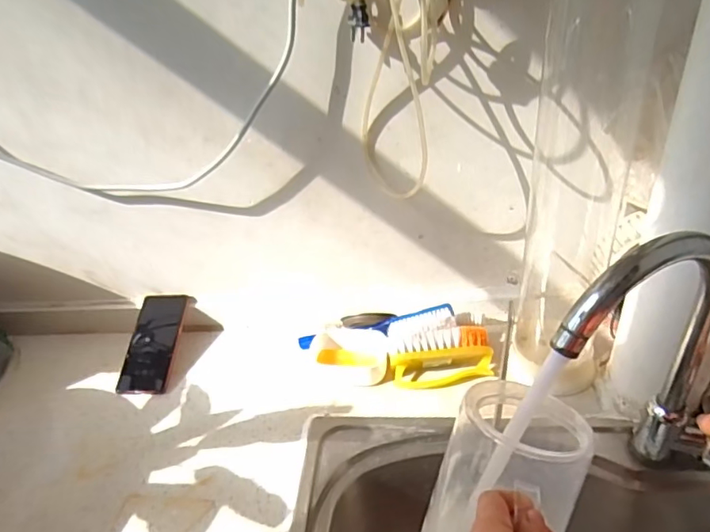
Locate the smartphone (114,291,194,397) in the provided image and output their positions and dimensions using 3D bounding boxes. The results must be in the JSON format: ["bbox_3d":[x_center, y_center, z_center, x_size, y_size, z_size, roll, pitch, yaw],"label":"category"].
[{"bbox_3d":[-0.301,0.115,0.788,0.077,0.014,0.158,4,57,3],"label":"smartphone"}]

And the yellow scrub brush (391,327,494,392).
[{"bbox_3d":[0.117,0.121,0.703,0.133,0.054,0.049,-10,35,-3],"label":"yellow scrub brush"}]

